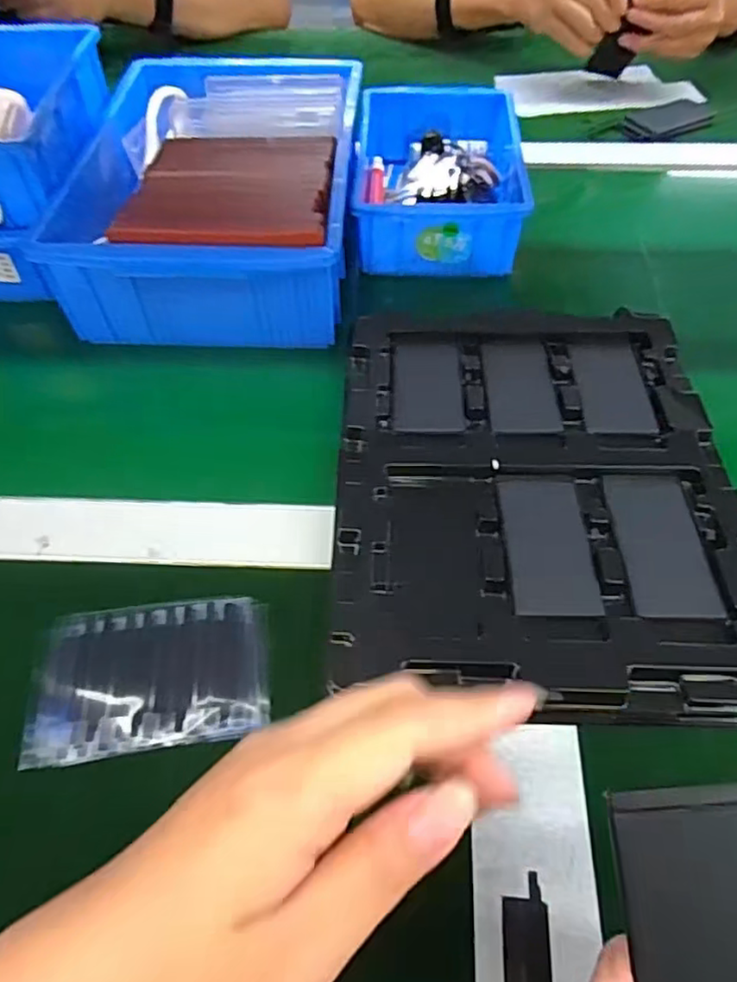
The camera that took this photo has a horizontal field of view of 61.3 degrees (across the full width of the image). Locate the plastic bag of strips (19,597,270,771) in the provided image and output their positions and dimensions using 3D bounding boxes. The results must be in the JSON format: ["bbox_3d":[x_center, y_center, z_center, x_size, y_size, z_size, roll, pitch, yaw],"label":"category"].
[{"bbox_3d":[-0.110,0.092,0.314,0.115,0.009,0.075,-8,55,-5],"label":"plastic bag of strips"}]

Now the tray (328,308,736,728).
[{"bbox_3d":[0.093,-0.011,0.364,0.215,0.038,0.283,1,55,1],"label":"tray"}]

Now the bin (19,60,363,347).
[{"bbox_3d":[-0.116,-0.244,0.504,0.208,0.079,0.287,2,55,2],"label":"bin"}]

